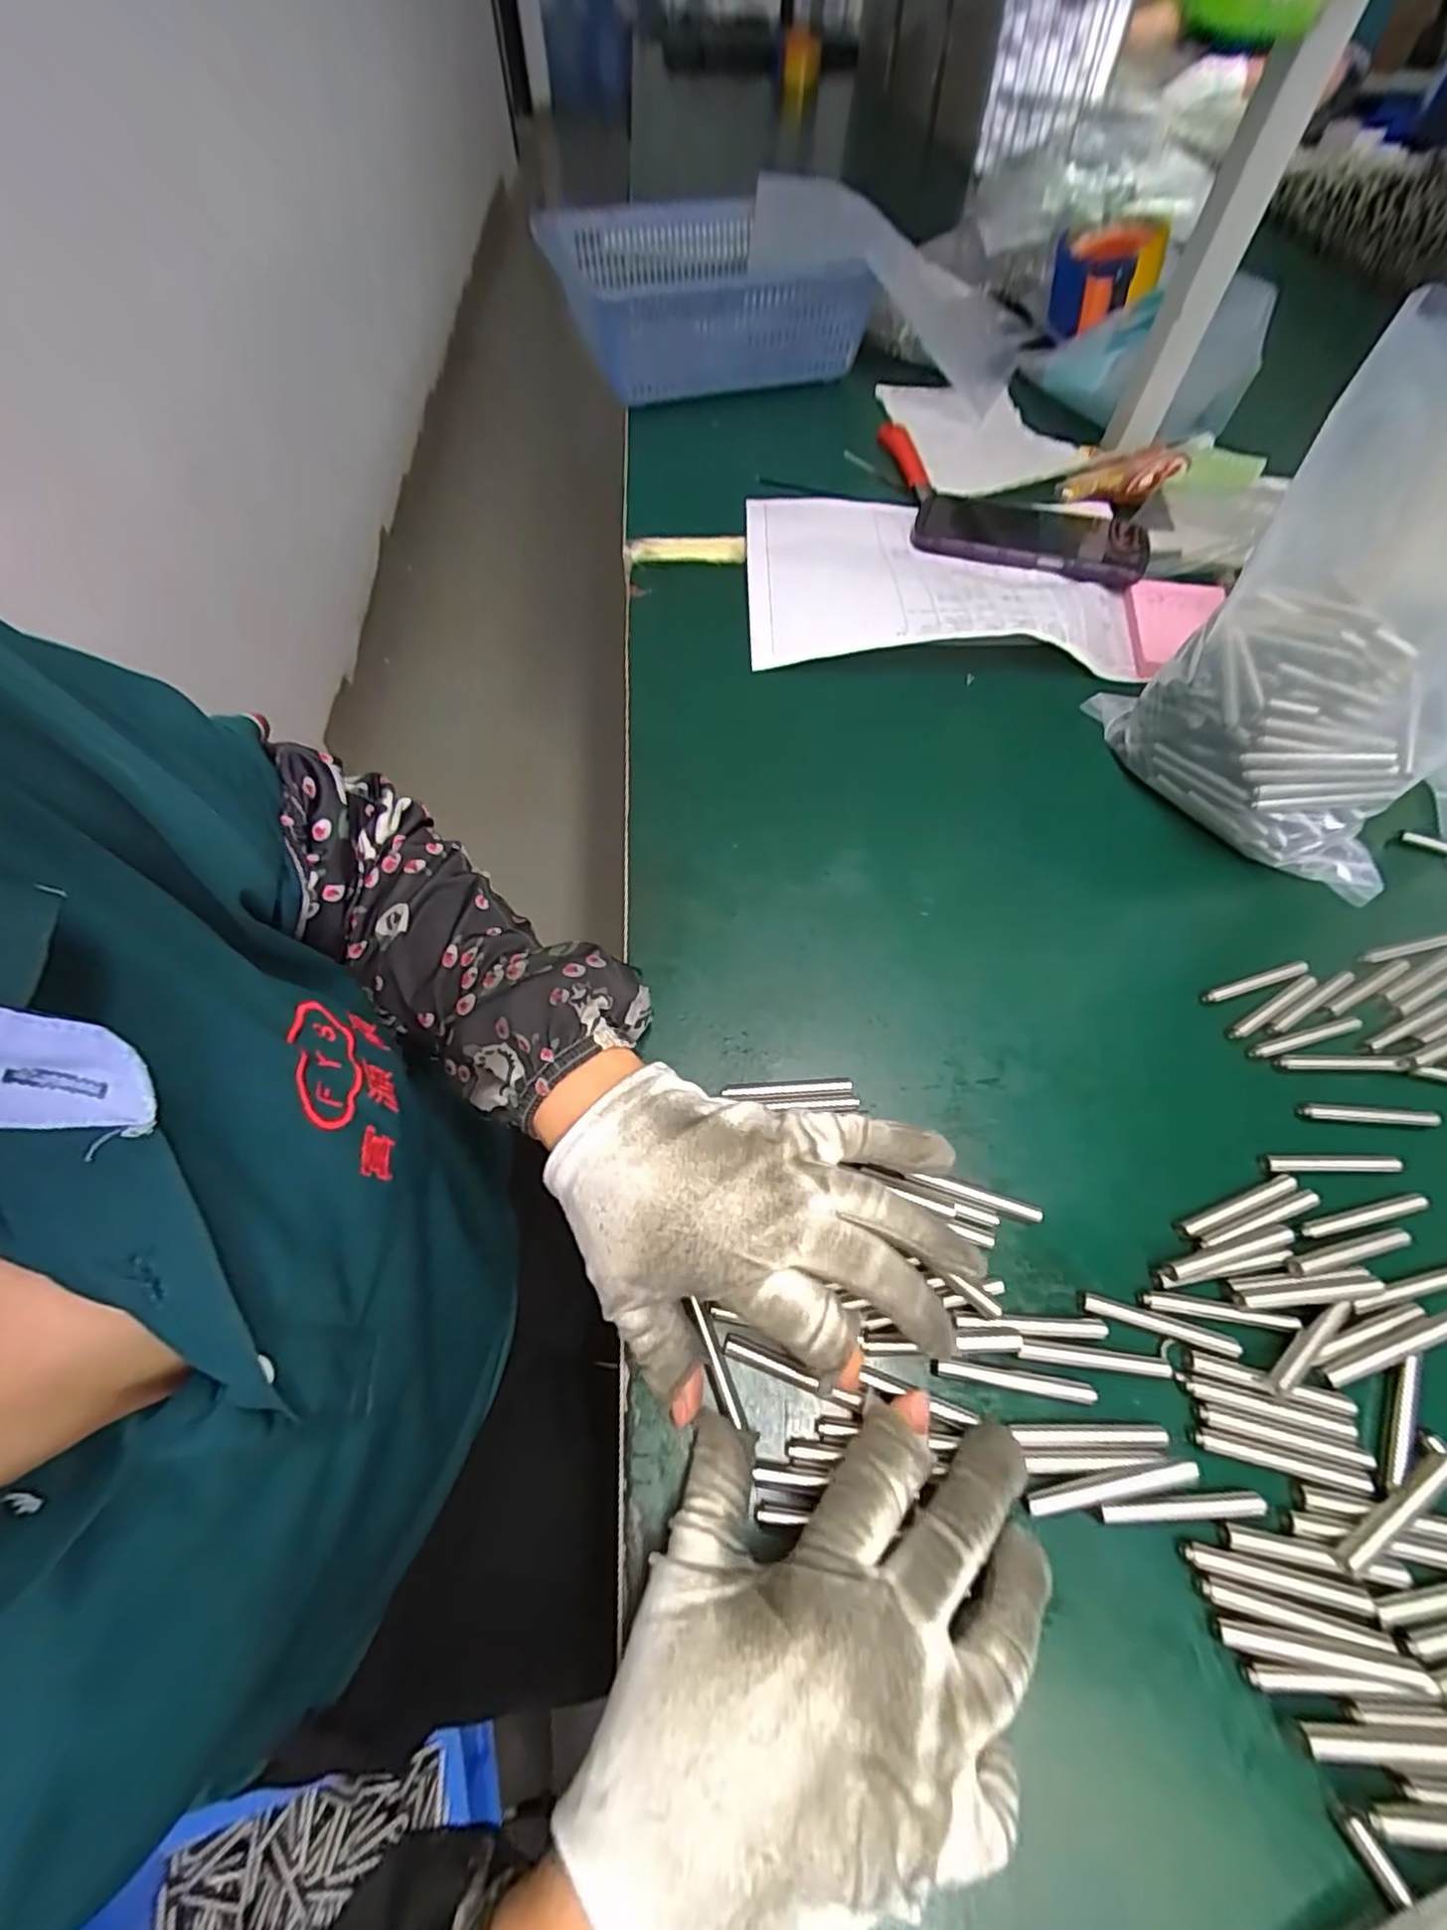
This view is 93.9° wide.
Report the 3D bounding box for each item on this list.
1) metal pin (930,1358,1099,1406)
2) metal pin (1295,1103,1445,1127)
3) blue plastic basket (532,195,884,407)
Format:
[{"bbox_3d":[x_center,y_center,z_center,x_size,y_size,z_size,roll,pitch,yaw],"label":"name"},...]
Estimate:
[{"bbox_3d":[0.109,0.156,0.253,0.061,0.004,0.007,9,60,4],"label":"metal pin"},{"bbox_3d":[0.294,0.068,0.305,0.062,0.004,0.007,4,60,1],"label":"metal pin"},{"bbox_3d":[-0.025,-0.667,0.682,0.305,0.104,0.236,-19,63,-7],"label":"blue plastic basket"}]

